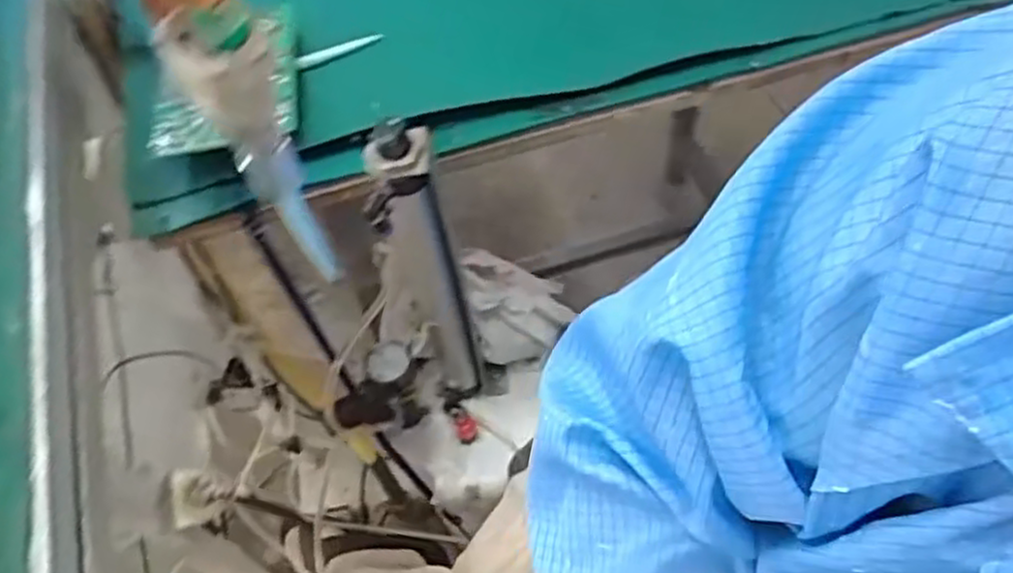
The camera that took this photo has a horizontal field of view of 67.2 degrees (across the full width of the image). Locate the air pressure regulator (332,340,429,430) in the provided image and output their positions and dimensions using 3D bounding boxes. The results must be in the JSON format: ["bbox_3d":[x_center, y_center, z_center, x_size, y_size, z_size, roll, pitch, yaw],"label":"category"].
[{"bbox_3d":[-0.110,0.086,0.659,0.078,0.059,0.055,2,58,6],"label":"air pressure regulator"}]

